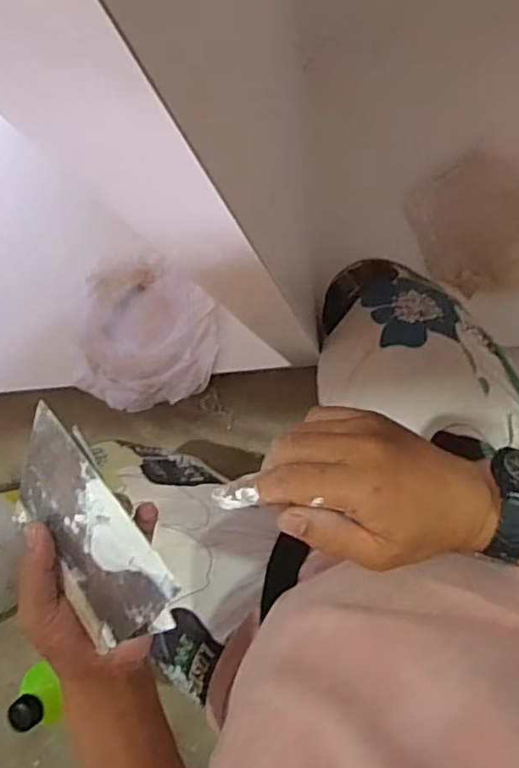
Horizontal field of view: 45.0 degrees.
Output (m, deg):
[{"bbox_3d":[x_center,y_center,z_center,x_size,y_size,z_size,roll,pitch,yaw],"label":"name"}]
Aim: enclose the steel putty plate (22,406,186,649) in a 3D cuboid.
[{"bbox_3d":[-0.106,0.088,0.382,0.148,0.007,0.081,53,124,17],"label":"steel putty plate"}]

